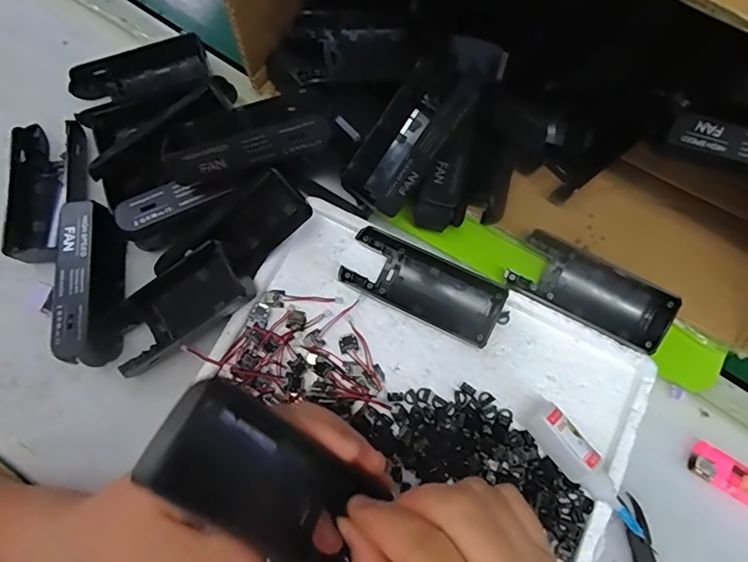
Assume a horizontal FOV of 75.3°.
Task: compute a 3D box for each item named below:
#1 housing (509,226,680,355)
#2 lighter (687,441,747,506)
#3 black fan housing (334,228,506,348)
[{"bbox_3d":[0.151,0.005,0.338,0.105,0.026,0.049,27,75,6],"label":"housing"},{"bbox_3d":[0.253,0.139,0.323,0.081,0.013,0.023,33,76,7],"label":"lighter"},{"bbox_3d":[0.036,0.003,0.338,0.110,0.020,0.045,25,75,5],"label":"black fan housing"}]

